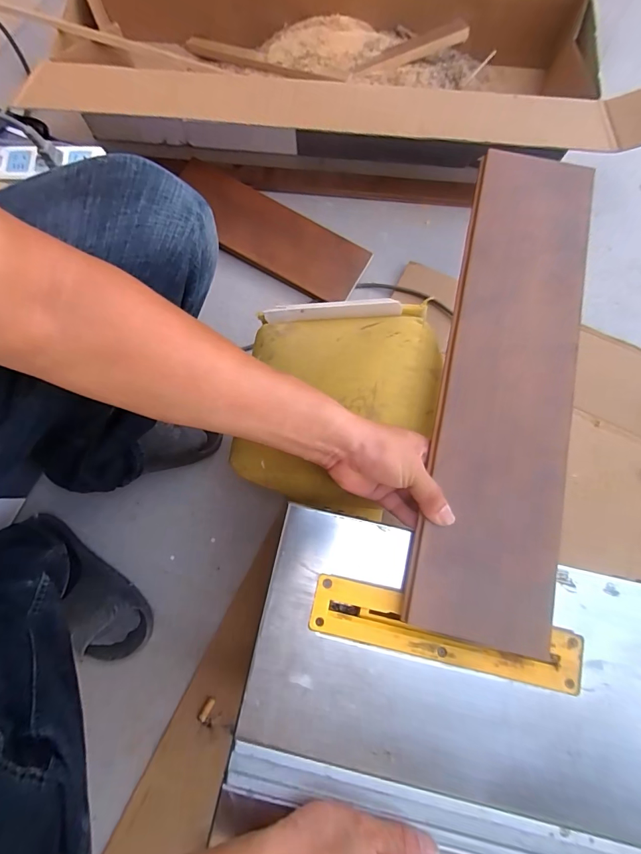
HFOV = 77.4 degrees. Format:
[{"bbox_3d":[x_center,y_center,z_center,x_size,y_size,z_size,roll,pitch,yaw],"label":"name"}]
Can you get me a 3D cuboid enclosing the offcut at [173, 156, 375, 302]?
[{"bbox_3d":[-0.096,-0.357,0.733,0.373,0.017,0.128,28,86,1],"label":"offcut"}]

